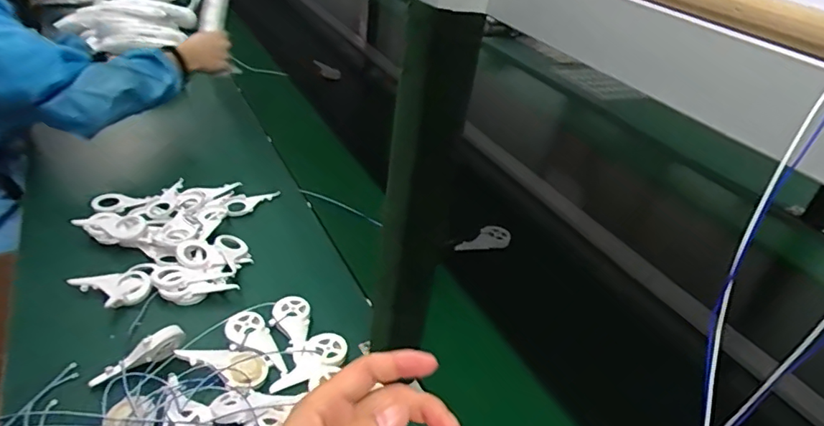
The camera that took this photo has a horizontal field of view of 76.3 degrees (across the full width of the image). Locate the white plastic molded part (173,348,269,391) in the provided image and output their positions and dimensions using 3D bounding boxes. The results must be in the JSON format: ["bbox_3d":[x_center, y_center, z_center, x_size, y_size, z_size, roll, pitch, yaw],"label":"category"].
[{"bbox_3d":[-0.193,0.154,0.550,0.088,0.031,0.052,19,36,17],"label":"white plastic molded part"}]

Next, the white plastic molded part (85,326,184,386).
[{"bbox_3d":[-0.281,0.147,0.537,0.092,0.031,0.012,-30,47,-21],"label":"white plastic molded part"}]

